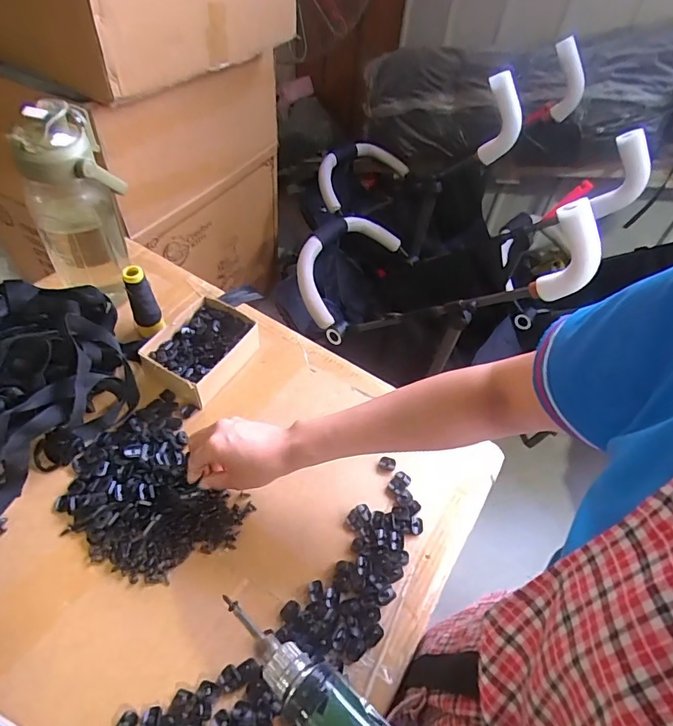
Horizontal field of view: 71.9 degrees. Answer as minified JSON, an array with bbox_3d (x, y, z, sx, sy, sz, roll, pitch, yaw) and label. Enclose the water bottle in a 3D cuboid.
[{"bbox_3d":[-0.331,-0.186,0.602,0.103,0.277,0.102,-33,61,-29],"label":"water bottle"}]

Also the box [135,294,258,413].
[{"bbox_3d":[-0.175,-0.017,0.618,0.109,0.047,0.134,29,53,17],"label":"box"}]

